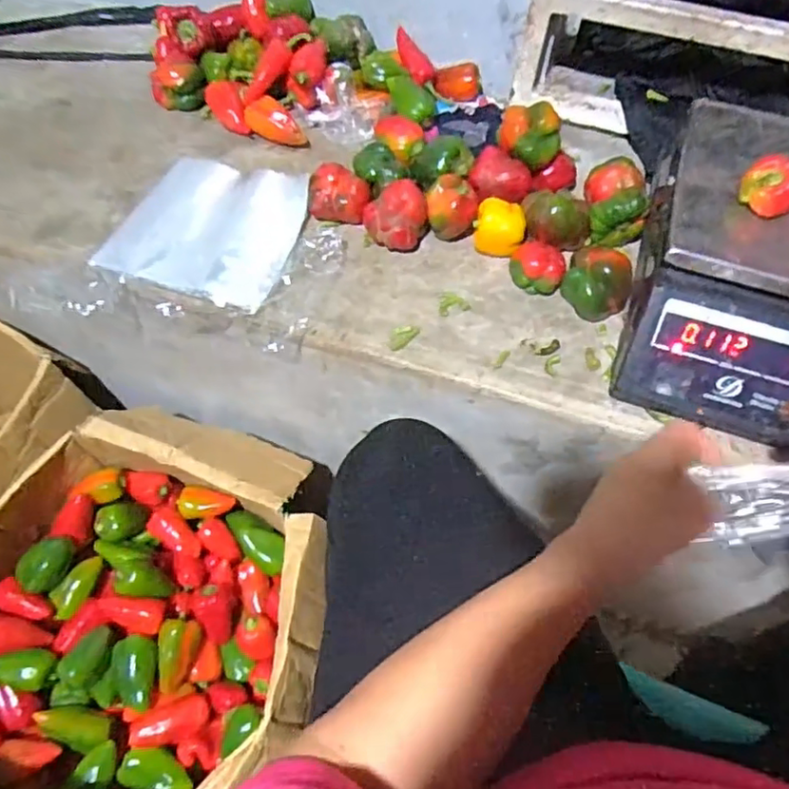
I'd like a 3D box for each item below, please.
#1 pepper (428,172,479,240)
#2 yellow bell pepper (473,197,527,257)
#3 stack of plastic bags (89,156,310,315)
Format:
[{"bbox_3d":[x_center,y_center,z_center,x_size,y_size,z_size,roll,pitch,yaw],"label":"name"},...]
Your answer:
[{"bbox_3d":[0.060,-0.193,0.625,0.052,0.053,0.062,6,59,2],"label":"pepper"},{"bbox_3d":[0.106,-0.169,0.611,0.051,0.038,0.040,19,61,9],"label":"yellow bell pepper"},{"bbox_3d":[-0.187,-0.179,0.631,0.175,0.013,0.182,18,61,9],"label":"stack of plastic bags"}]

